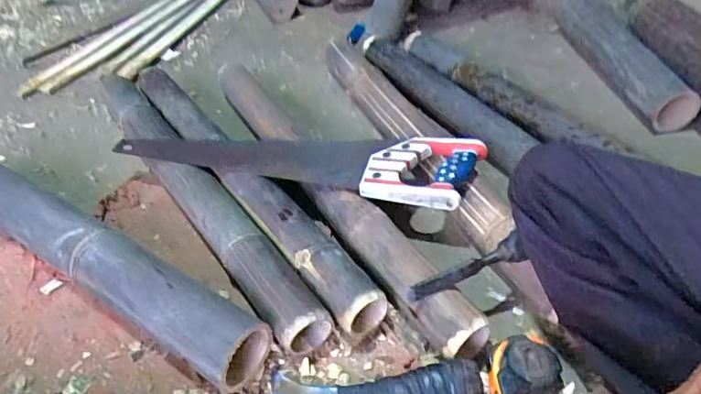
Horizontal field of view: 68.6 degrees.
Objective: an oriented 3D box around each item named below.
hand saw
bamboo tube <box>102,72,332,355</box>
[{"bbox_3d":[-0.084,-0.068,0.713,0.513,0.044,0.111,11,44,14],"label":"hand saw"},{"bbox_3d":[-0.237,-0.027,0.741,0.064,0.055,0.664,-28,48,-24],"label":"bamboo tube"}]

